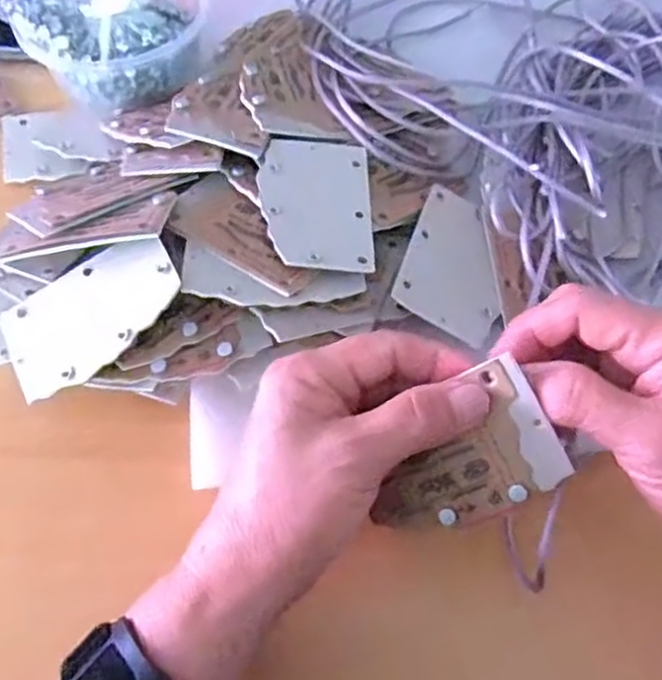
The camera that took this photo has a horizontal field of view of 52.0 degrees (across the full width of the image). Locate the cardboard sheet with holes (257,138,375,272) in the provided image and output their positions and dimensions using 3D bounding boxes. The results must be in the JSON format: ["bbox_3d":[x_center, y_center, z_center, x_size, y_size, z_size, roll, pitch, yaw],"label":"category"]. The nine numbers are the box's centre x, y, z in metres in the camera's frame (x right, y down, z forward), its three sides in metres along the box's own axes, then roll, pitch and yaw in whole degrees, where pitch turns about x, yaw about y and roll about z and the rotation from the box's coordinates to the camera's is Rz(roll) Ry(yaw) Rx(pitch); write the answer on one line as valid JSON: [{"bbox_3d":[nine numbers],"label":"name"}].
[{"bbox_3d":[-0.007,-0.069,0.336,0.054,0.004,0.084,3,55,-11],"label":"cardboard sheet with holes"}]

